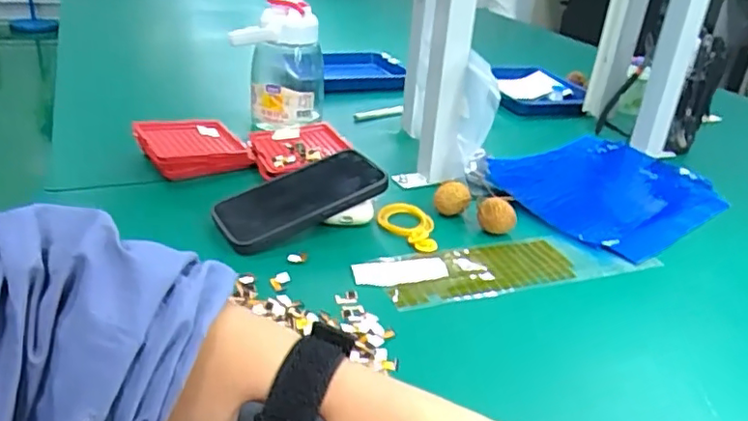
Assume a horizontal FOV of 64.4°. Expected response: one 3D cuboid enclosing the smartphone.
[{"bbox_3d":[-0.071,-0.012,0.561,0.155,0.015,0.085,-27,40,-22],"label":"smartphone"}]

